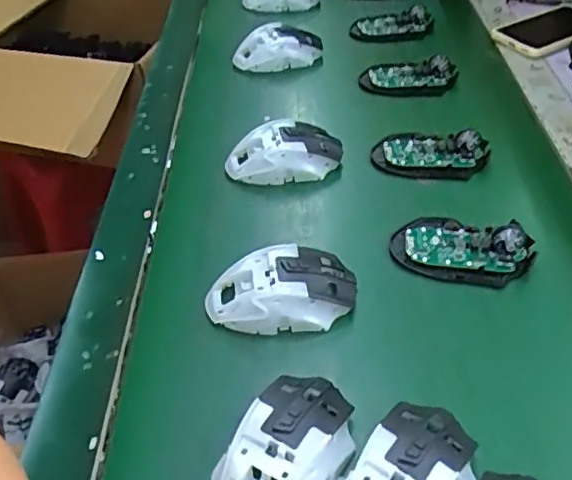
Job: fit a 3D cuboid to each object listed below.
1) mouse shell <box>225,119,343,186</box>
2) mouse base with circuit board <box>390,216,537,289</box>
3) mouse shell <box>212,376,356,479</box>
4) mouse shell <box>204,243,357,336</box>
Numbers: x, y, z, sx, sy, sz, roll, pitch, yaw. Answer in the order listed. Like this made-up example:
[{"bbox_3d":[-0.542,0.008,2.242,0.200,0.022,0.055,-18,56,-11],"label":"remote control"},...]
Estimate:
[{"bbox_3d":[-0.002,-0.089,0.600,0.117,0.039,0.062,-9,43,-5],"label":"mouse shell"},{"bbox_3d":[0.149,0.005,0.507,0.112,0.027,0.065,13,46,17],"label":"mouse base with circuit board"},{"bbox_3d":[0.003,0.135,0.365,0.070,0.041,0.112,21,49,24],"label":"mouse shell"},{"bbox_3d":[-0.004,0.039,0.469,0.115,0.037,0.065,-7,43,-3],"label":"mouse shell"}]

